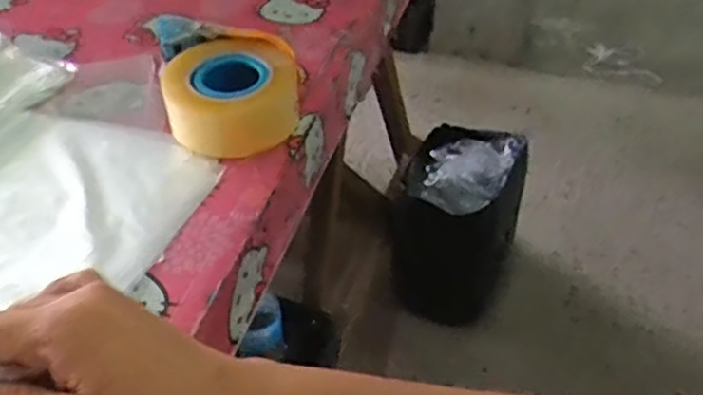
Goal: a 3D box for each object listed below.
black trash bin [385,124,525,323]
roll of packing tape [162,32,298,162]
[{"bbox_3d":[0.223,0.061,1.446,0.222,0.379,0.276,18,46,19],"label":"black trash bin"},{"bbox_3d":[-0.113,-0.102,0.658,0.124,0.058,0.109,-25,48,-25],"label":"roll of packing tape"}]

